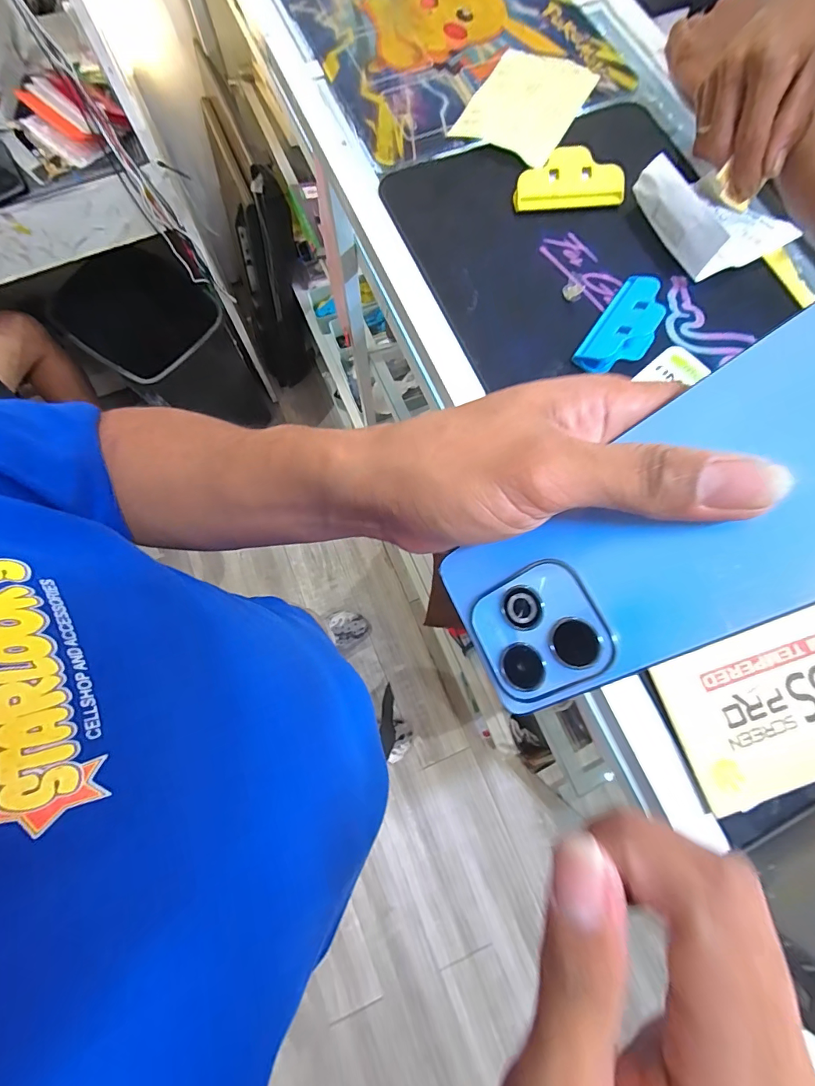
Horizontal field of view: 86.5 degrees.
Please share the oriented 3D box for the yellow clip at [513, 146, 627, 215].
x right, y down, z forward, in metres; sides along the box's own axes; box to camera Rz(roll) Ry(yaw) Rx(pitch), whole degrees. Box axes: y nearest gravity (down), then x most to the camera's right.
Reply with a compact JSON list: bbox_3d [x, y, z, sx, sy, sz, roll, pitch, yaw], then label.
[{"bbox_3d":[0.148,-0.336,0.400,0.099,0.027,0.039,-5,75,-1],"label":"yellow clip"}]

